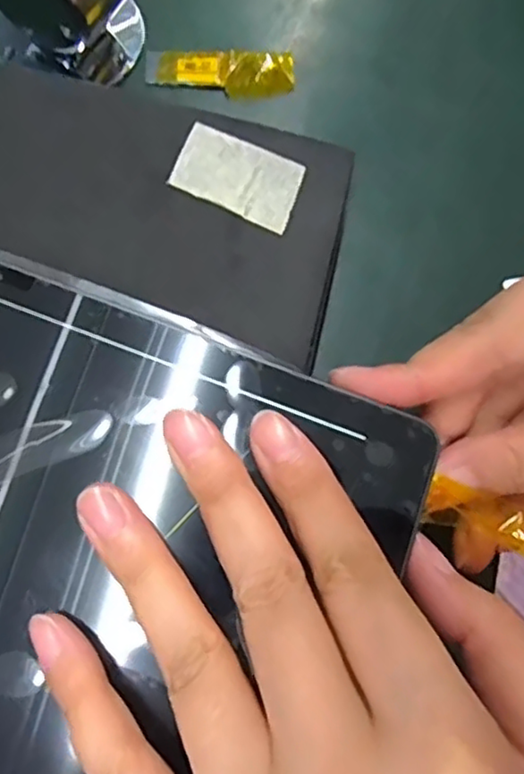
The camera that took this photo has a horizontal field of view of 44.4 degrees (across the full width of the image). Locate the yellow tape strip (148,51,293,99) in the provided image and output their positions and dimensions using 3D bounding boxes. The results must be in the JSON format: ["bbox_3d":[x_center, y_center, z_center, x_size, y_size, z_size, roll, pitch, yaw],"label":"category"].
[{"bbox_3d":[-0.015,-0.117,0.237,0.054,0.006,0.017,4,75,0],"label":"yellow tape strip"}]

